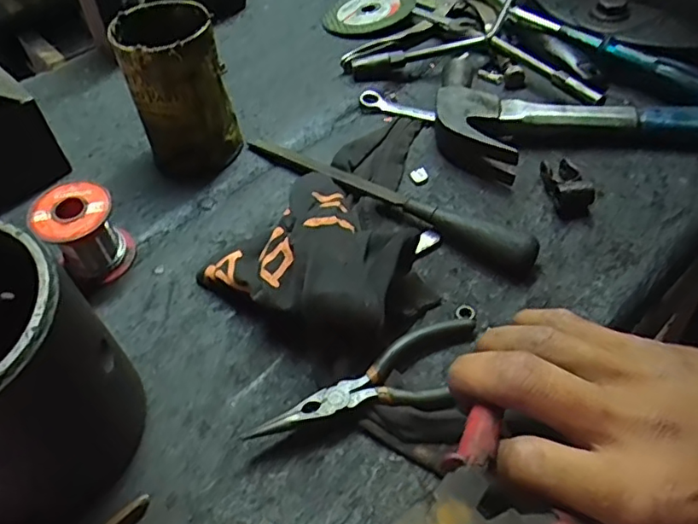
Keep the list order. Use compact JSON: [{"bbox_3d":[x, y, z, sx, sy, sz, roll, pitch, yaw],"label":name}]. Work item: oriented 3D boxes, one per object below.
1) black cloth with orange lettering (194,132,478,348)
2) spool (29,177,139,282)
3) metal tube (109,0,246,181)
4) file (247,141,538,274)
[{"bbox_3d":[-0.013,-0.013,0.386,0.139,0.057,0.129,29,57,27],"label":"black cloth with orange lettering"},{"bbox_3d":[-0.182,-0.019,0.404,0.050,0.058,0.047,-3,49,3],"label":"spool"},{"bbox_3d":[-0.131,-0.132,0.460,0.070,0.117,0.075,-18,50,-11],"label":"metal tube"},{"bbox_3d":[0.026,-0.057,0.439,0.243,0.020,0.030,28,57,26],"label":"file"}]

